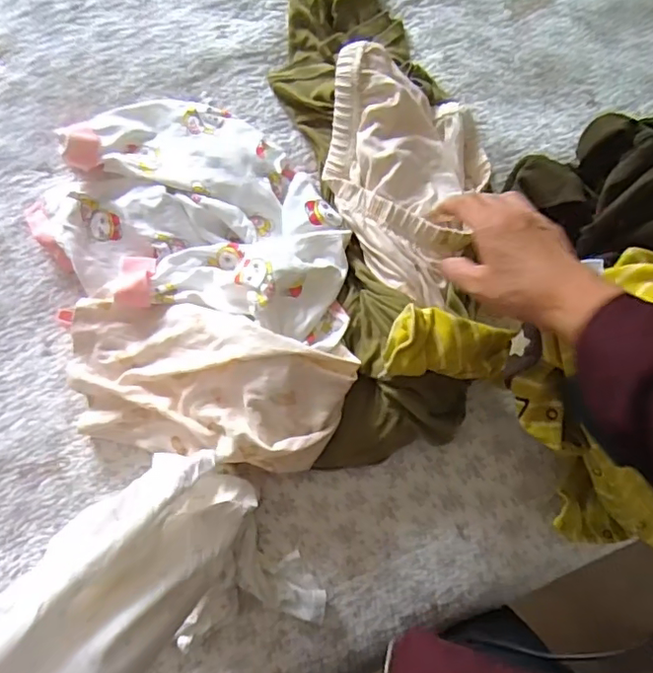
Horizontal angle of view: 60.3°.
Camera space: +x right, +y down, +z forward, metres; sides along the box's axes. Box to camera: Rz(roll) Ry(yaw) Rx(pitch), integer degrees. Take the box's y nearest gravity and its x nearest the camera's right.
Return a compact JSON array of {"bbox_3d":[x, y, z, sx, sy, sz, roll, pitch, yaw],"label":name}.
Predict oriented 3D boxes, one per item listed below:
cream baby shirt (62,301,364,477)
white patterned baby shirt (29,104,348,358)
[{"bbox_3d":[-0.118,0.046,0.526,0.268,0.051,0.137,8,89,14],"label":"cream baby shirt"},{"bbox_3d":[-0.128,-0.123,0.535,0.312,0.083,0.202,12,89,2],"label":"white patterned baby shirt"}]

